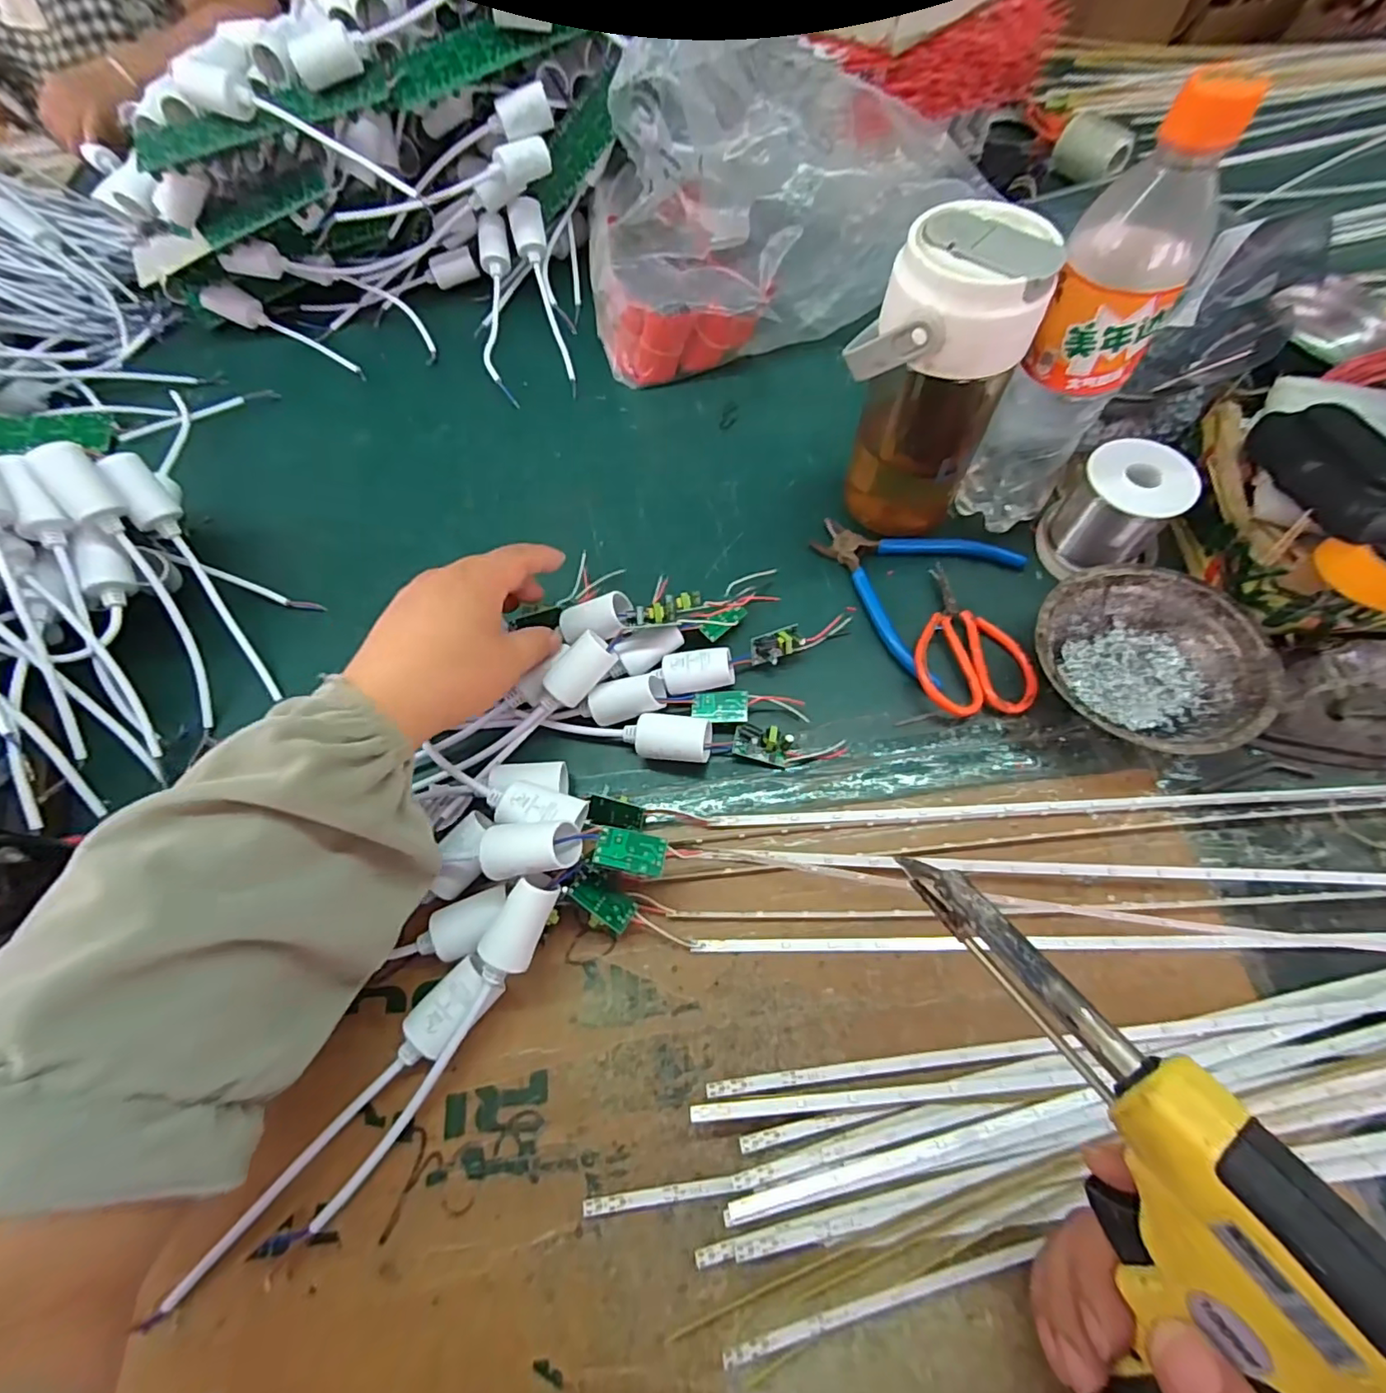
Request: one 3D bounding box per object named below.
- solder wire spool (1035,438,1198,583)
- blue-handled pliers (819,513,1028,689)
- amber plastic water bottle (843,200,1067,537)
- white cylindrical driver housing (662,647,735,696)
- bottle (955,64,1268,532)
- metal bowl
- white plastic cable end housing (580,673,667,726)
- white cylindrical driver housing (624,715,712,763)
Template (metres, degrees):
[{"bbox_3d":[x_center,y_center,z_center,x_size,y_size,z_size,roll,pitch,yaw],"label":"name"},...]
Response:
[{"bbox_3d":[0.287,-0.127,0.400,0.065,0.066,0.057,-9,63,-2],"label":"solder wire spool"},{"bbox_3d":[0.176,-0.089,0.428,0.125,0.013,0.147,-23,66,-9],"label":"blue-handled pliers"},{"bbox_3d":[0.145,-0.184,0.372,0.083,0.185,0.072,32,69,17],"label":"amber plastic water bottle"},{"bbox_3d":[0.003,-0.016,0.378,0.044,0.020,0.023,-3,64,0],"label":"white cylindrical driver housing"},{"bbox_3d":[0.227,-0.200,0.350,0.065,0.231,0.064,36,70,19],"label":"bottle"},{"bbox_3d":[0.276,-0.021,0.364,0.121,0.044,0.124,-1,64,2],"label":"metal bowl"},{"bbox_3d":[-0.046,0.004,0.373,0.055,0.029,0.025,-16,65,16],"label":"white plastic cable end housing"},{"bbox_3d":[-0.016,0.027,0.363,0.053,0.025,0.027,4,64,4],"label":"white cylindrical driver housing"}]

